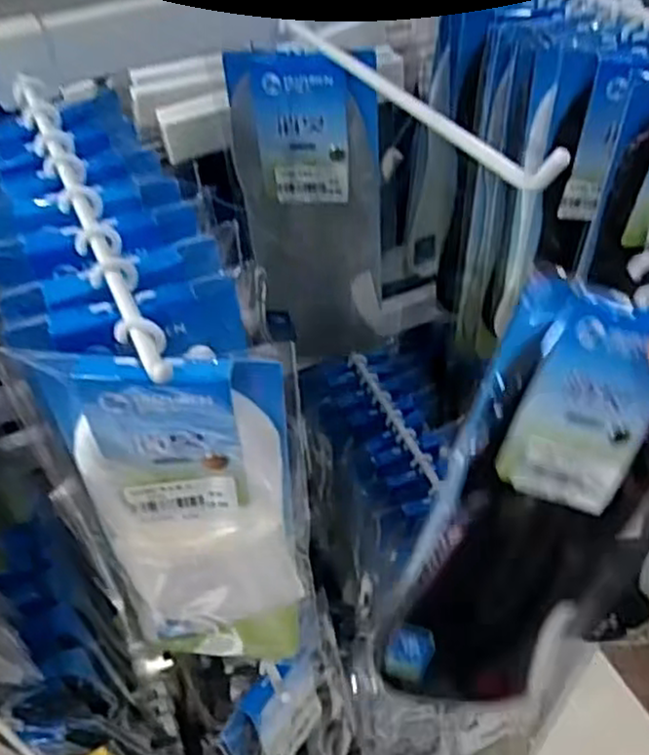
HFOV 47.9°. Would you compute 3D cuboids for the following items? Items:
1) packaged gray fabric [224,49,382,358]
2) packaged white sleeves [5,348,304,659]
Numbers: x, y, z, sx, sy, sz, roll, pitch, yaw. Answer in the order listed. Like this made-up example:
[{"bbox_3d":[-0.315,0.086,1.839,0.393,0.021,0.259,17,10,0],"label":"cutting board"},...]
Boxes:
[{"bbox_3d":[-0.007,-0.101,0.493,0.089,0.235,0.022,2,47,5],"label":"packaged gray fabric"},{"bbox_3d":[-0.056,0.070,0.329,0.088,0.217,0.015,-2,47,1],"label":"packaged white sleeves"}]

